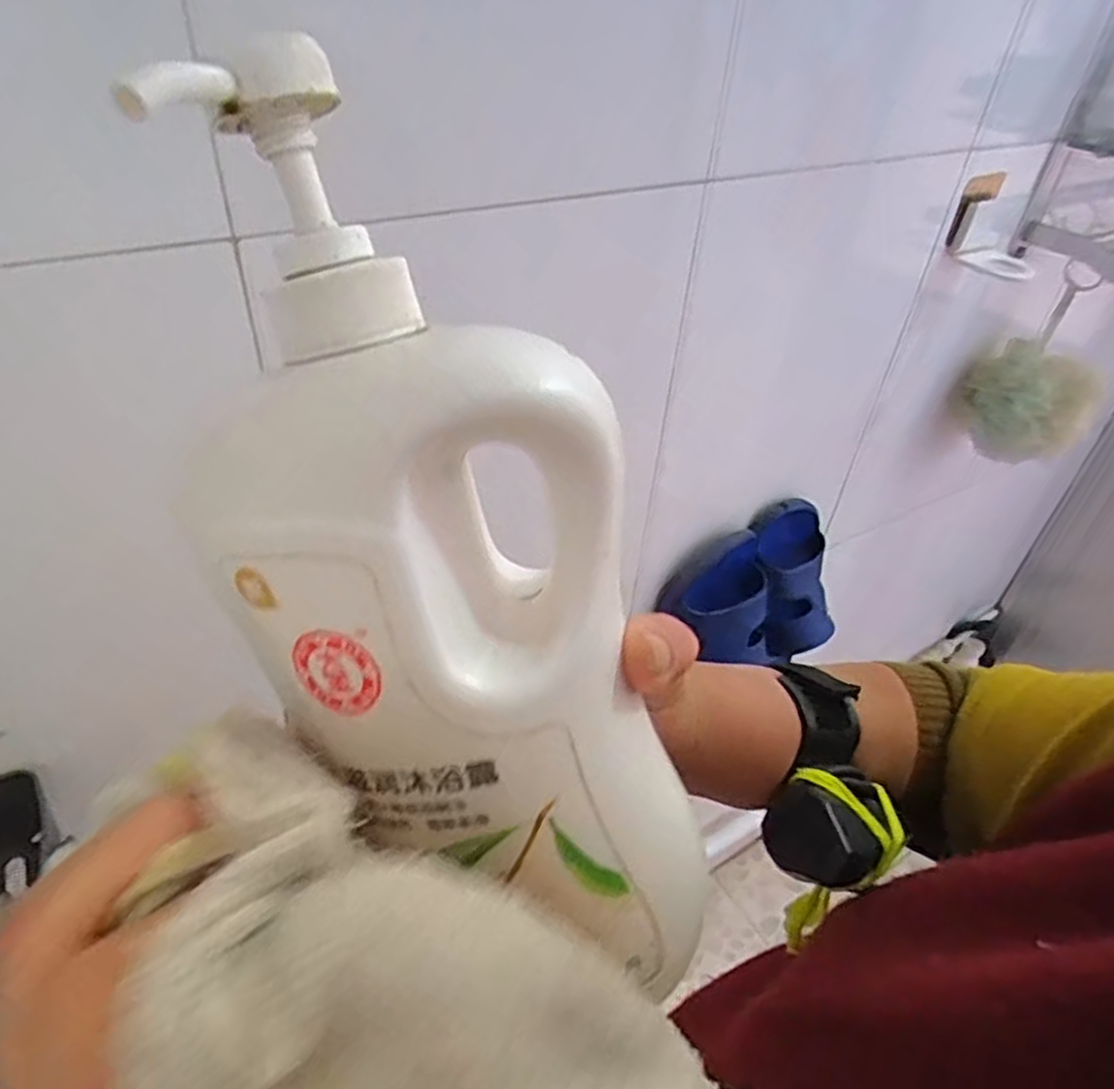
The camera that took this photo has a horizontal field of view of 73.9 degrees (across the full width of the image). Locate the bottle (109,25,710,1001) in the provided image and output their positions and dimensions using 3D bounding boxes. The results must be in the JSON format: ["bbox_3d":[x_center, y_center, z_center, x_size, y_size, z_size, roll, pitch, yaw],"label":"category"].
[{"bbox_3d":[-0.024,0.014,0.186,0.060,0.244,0.083,-6,23,47],"label":"bottle"}]

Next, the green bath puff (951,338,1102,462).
[{"bbox_3d":[0.531,-0.166,0.842,0.138,0.109,0.123,29,45,26],"label":"green bath puff"}]

